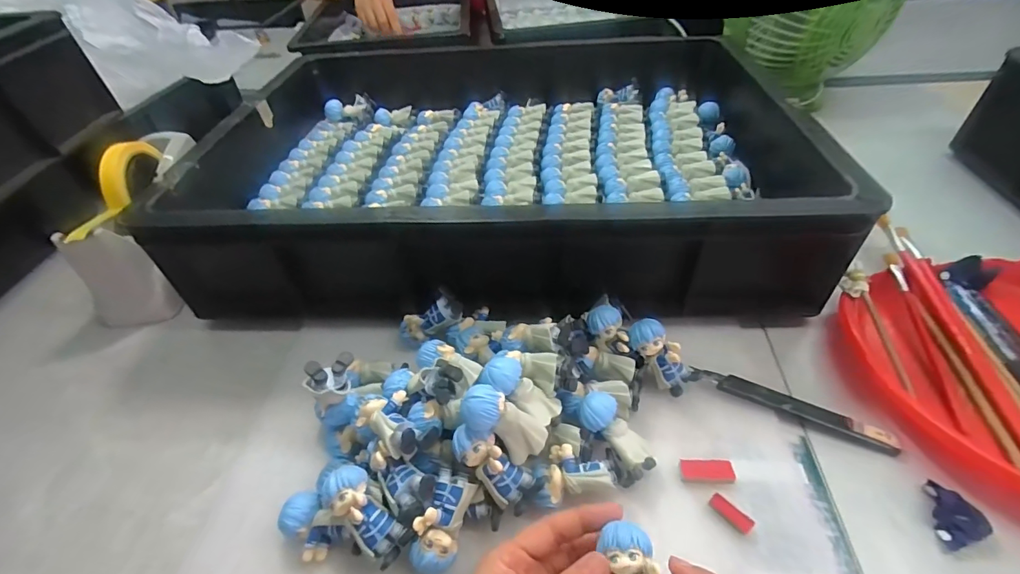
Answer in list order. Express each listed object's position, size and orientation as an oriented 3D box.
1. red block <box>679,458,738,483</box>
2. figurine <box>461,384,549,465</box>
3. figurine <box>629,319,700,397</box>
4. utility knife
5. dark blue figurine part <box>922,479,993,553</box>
[{"bbox_3d":[0.137,0.127,0.313,0.037,0.008,0.015,1,45,6],"label":"red block"},{"bbox_3d":[-0.005,0.084,0.280,0.059,0.021,0.026,42,57,-18],"label":"figurine"},{"bbox_3d":[0.120,0.053,0.346,0.026,0.026,0.064,-40,102,-23],"label":"figurine"},{"bbox_3d":[0.211,0.089,0.340,0.138,0.010,0.013,17,49,20],"label":"utility knife"},{"bbox_3d":[0.284,0.145,0.284,0.027,0.010,0.041,10,47,14],"label":"dark blue figurine part"}]

